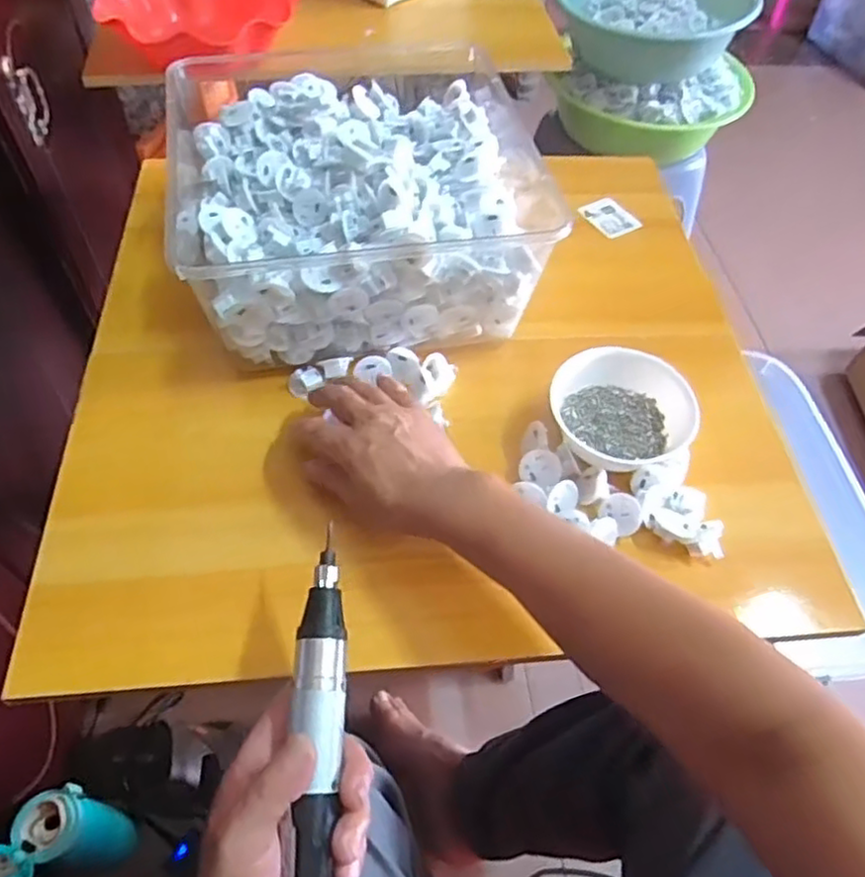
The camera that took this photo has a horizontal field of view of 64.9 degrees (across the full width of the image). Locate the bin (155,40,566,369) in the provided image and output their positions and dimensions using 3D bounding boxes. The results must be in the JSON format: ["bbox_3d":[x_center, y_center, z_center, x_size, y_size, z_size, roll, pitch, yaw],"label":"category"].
[{"bbox_3d":[-0.064,-0.210,0.629,0.311,0.119,0.260,-8,56,-9],"label":"bin"}]

